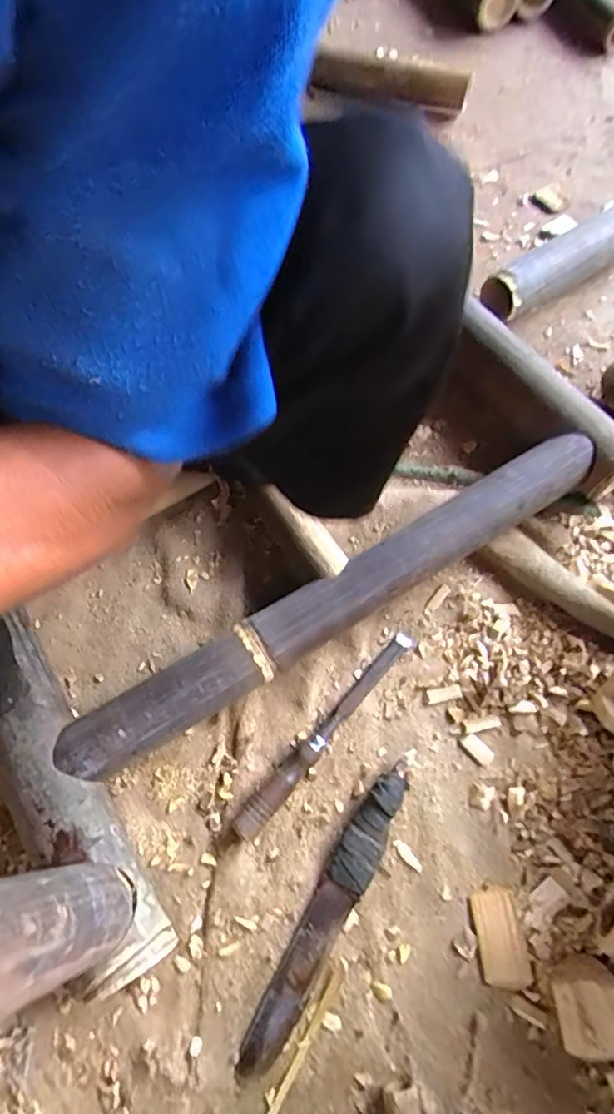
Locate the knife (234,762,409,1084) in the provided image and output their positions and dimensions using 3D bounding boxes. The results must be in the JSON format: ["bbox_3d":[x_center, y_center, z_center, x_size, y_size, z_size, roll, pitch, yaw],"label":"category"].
[{"bbox_3d":[0.020,0.305,0.456,0.036,0.024,0.261,29,70,14],"label":"knife"}]

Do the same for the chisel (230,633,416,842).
[{"bbox_3d":[0.023,0.167,0.518,0.024,0.023,0.247,40,73,17],"label":"chisel"}]

